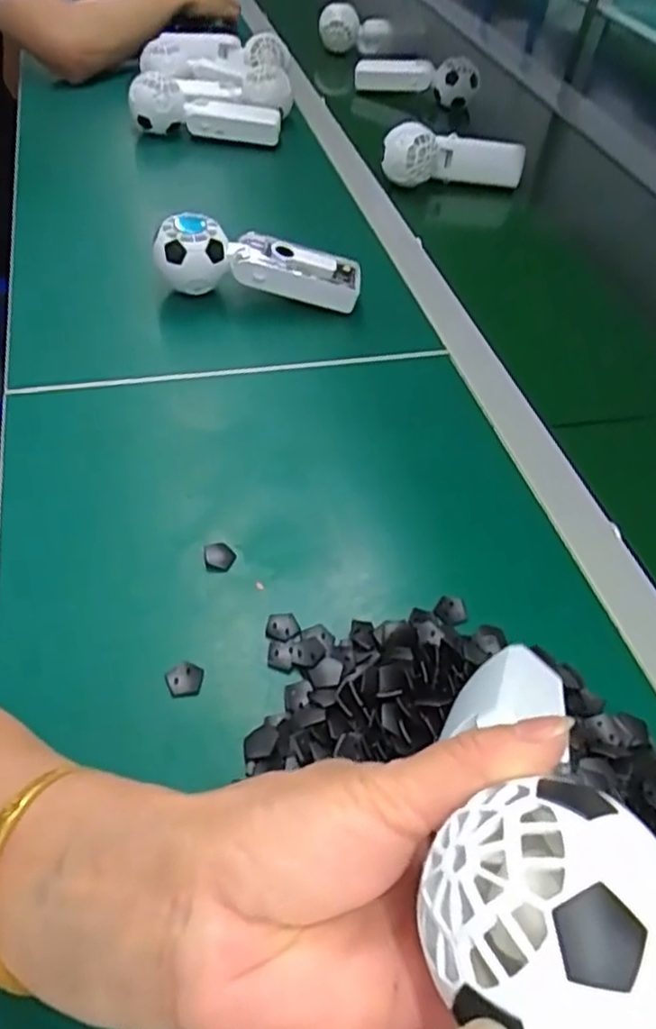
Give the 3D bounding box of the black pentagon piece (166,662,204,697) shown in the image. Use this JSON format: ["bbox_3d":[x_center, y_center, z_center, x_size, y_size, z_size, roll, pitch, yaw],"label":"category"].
[{"bbox_3d":[-0.075,0.086,0.353,0.018,0.005,0.016,5,52,-8],"label":"black pentagon piece"}]

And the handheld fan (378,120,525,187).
[{"bbox_3d":[0.148,-0.410,0.774,0.173,0.063,0.039,-7,54,-17],"label":"handheld fan"}]

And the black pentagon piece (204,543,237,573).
[{"bbox_3d":[-0.066,0.026,0.408,0.019,0.004,0.019,7,51,-6],"label":"black pentagon piece"}]

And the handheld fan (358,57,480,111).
[{"bbox_3d":[0.127,-0.634,0.967,0.176,0.058,0.049,21,51,12],"label":"handheld fan"}]

